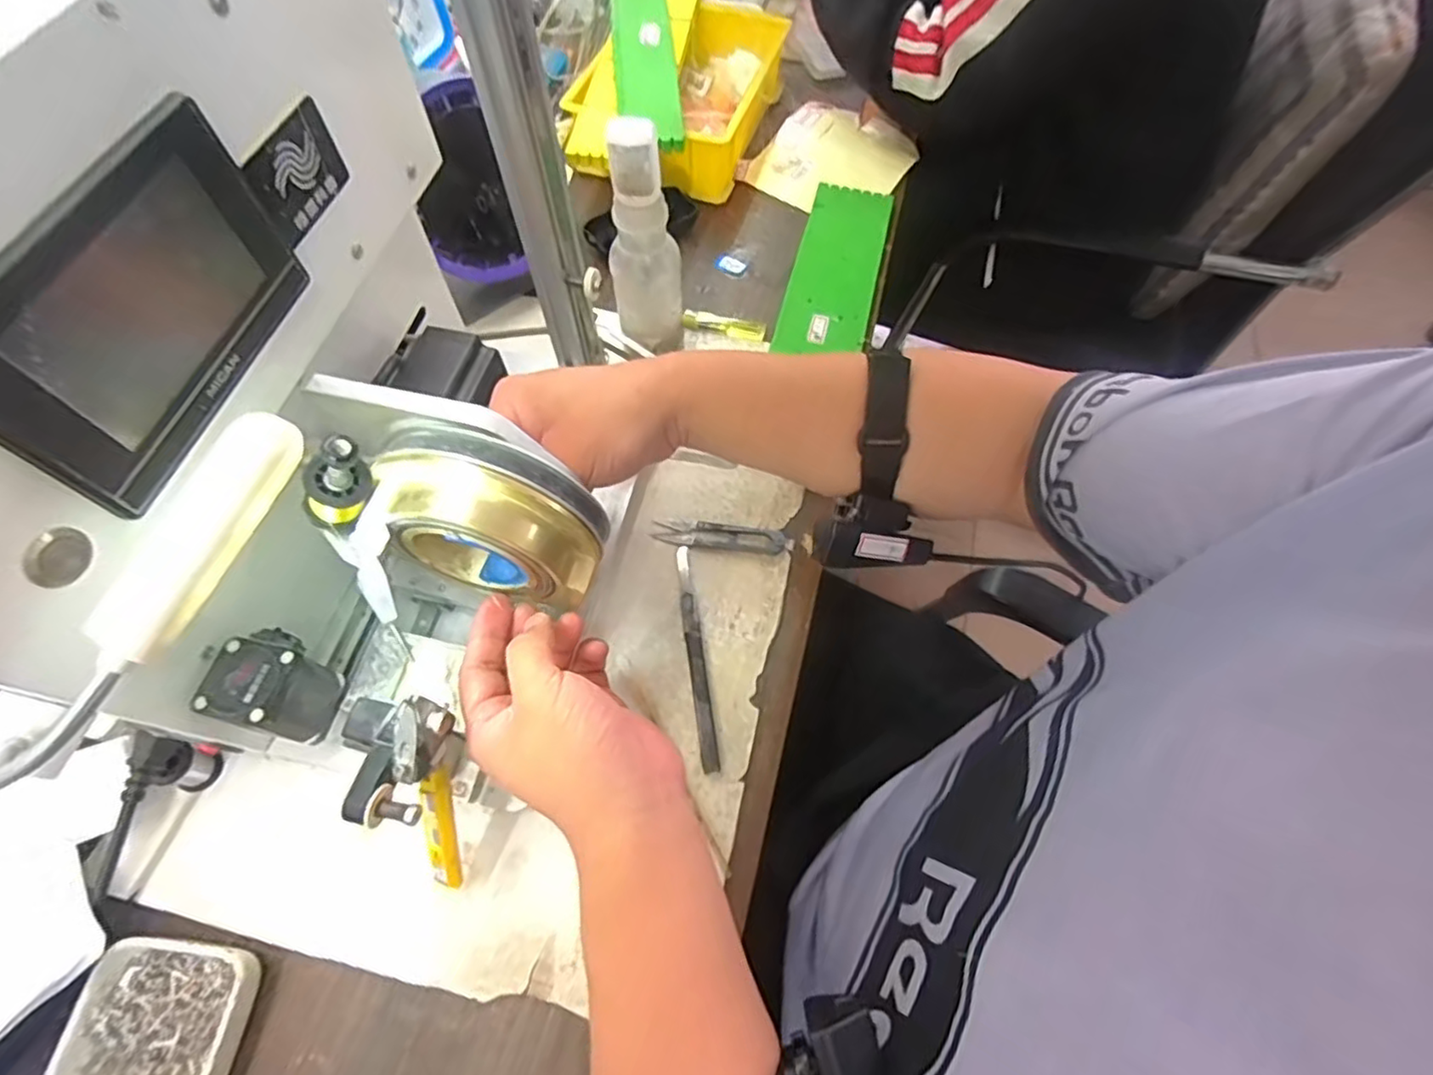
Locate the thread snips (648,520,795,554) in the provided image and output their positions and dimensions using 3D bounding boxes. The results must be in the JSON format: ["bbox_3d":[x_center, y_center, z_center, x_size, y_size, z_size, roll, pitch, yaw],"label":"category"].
[{"bbox_3d":[0.005,-0.002,0.499,0.107,0.007,0.020,8,63,3],"label":"thread snips"}]

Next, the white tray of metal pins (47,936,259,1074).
[{"bbox_3d":[-0.298,0.263,0.344,0.087,0.028,0.079,8,63,3],"label":"white tray of metal pins"}]

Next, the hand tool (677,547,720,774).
[{"bbox_3d":[-0.016,0.079,0.455,0.011,0.014,0.165,-7,64,-5],"label":"hand tool"}]

